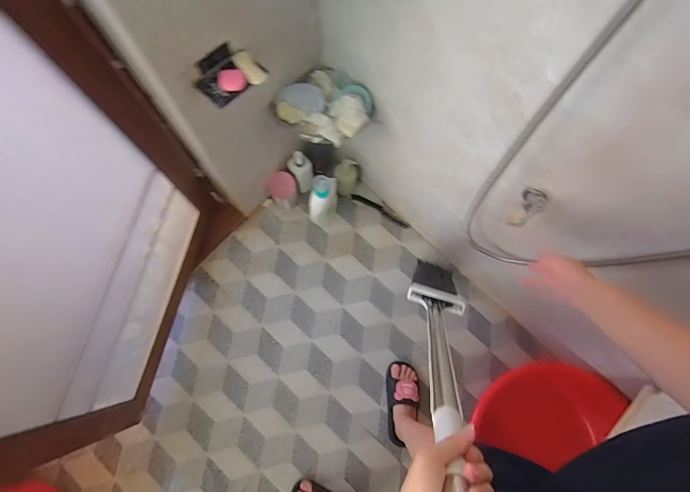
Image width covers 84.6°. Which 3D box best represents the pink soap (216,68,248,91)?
[{"bbox_3d":[-0.209,-0.308,0.701,0.057,0.014,0.042,3,76,-1],"label":"pink soap"}]

